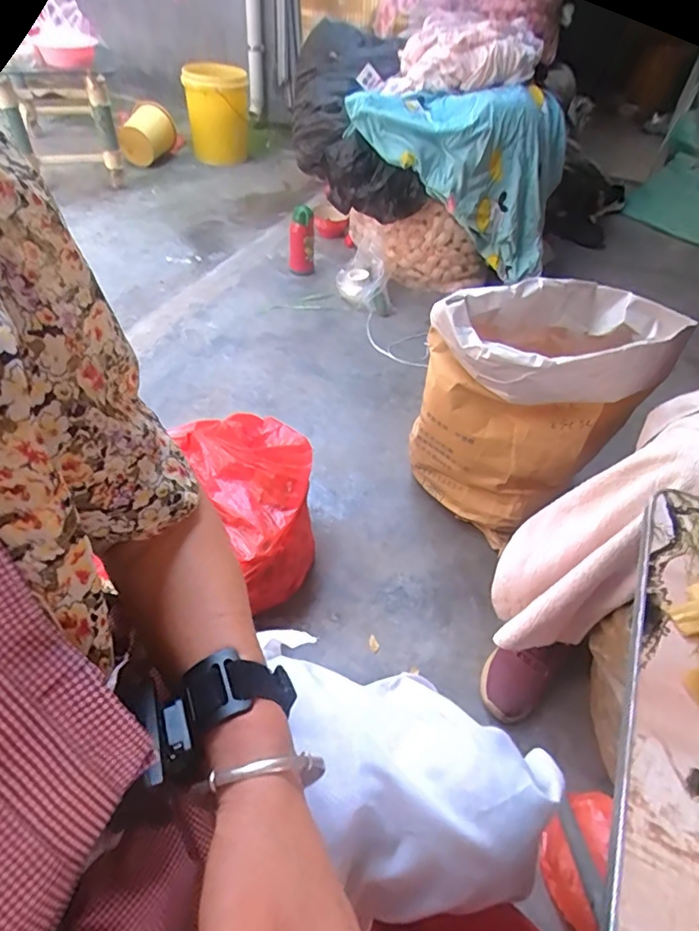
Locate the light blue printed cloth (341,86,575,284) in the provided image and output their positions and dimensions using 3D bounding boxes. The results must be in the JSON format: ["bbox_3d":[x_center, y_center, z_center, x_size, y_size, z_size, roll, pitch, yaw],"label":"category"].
[{"bbox_3d":[0.293,-0.738,1.410,0.607,0.435,0.157,3,46,-3],"label":"light blue printed cloth"}]

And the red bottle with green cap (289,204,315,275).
[{"bbox_3d":[-0.144,-0.662,1.572,0.077,0.204,0.075,1,46,-5],"label":"red bottle with green cap"}]

